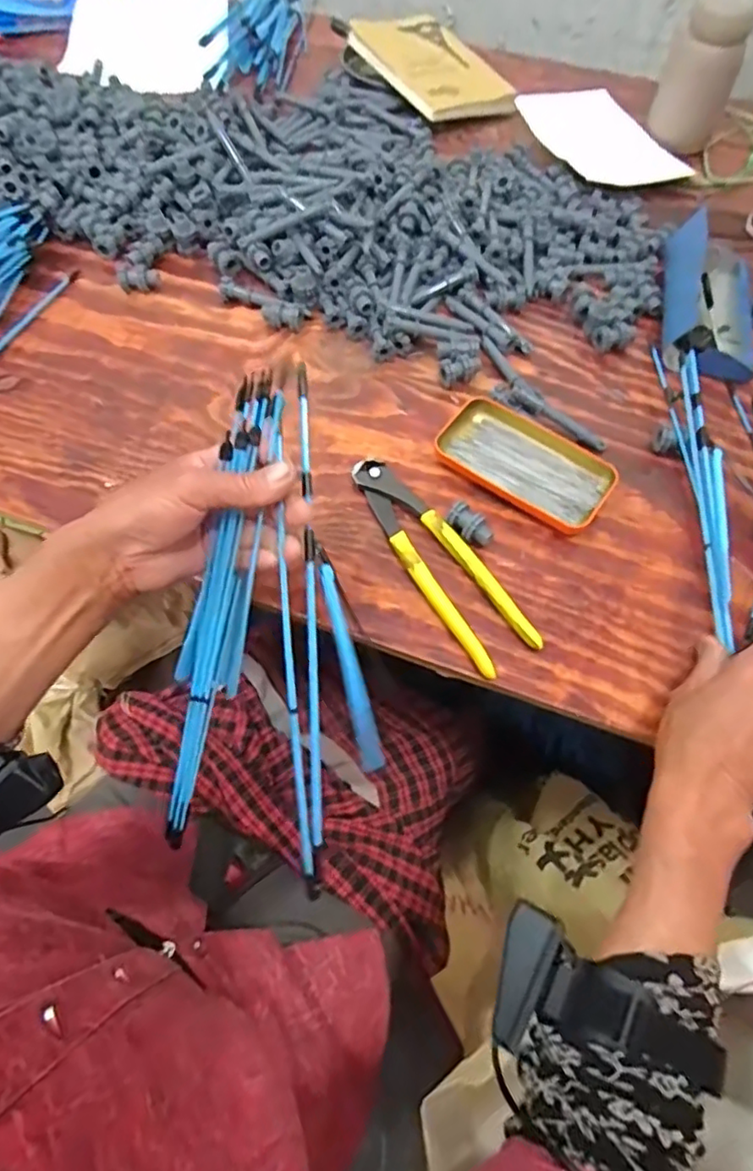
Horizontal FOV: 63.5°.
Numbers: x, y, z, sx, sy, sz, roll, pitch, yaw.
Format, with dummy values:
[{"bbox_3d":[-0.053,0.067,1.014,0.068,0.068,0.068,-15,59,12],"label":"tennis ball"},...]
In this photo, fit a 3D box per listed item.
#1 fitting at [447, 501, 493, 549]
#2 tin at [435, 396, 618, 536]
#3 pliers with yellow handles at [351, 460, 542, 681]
[{"bbox_3d":[0.074,-0.046,0.483,0.020,0.023,0.038,-40,71,-18],"label":"fitting"},{"bbox_3d":[0.126,-0.105,0.515,0.142,0.017,0.080,33,68,14],"label":"tin"},{"bbox_3d":[0.046,-0.022,0.471,0.051,0.017,0.197,-30,68,-15],"label":"pliers with yellow handles"}]

